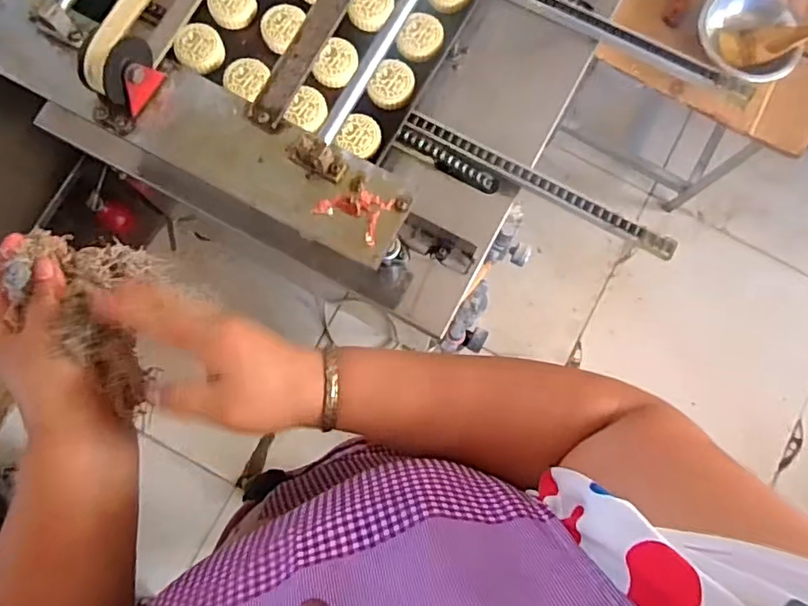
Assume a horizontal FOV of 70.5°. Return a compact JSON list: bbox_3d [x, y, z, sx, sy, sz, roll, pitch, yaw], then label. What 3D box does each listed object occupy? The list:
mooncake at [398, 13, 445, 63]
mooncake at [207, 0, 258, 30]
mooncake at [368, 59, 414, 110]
[{"bbox_3d":[0.026,-0.405,0.870,0.064,0.015,0.081,18,81,3],"label":"mooncake"},{"bbox_3d":[-0.262,-0.460,0.879,0.069,0.033,0.067,-17,81,-3],"label":"mooncake"},{"bbox_3d":[-0.018,-0.327,0.859,0.063,0.014,0.076,25,82,4],"label":"mooncake"}]

